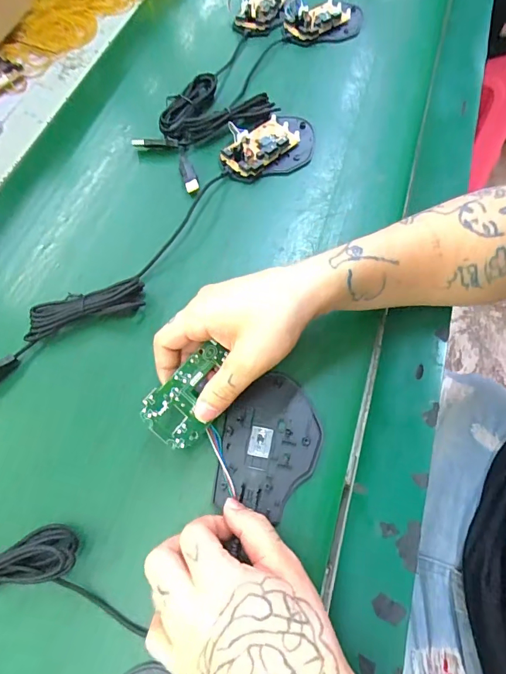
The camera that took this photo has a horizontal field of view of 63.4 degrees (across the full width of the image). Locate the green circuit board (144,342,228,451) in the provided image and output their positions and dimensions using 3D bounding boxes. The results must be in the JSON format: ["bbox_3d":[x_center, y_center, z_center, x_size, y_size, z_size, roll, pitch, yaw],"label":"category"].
[{"bbox_3d":[-0.043,0.041,0.297,0.046,0.004,0.074,43,68,-7],"label":"green circuit board"}]

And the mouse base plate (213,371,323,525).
[{"bbox_3d":[0.013,0.078,0.306,0.070,0.007,0.100,16,67,10],"label":"mouse base plate"}]

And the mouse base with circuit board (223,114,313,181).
[{"bbox_3d":[0.017,-0.202,0.428,0.106,0.017,0.073,-25,66,-9],"label":"mouse base with circuit board"}]

